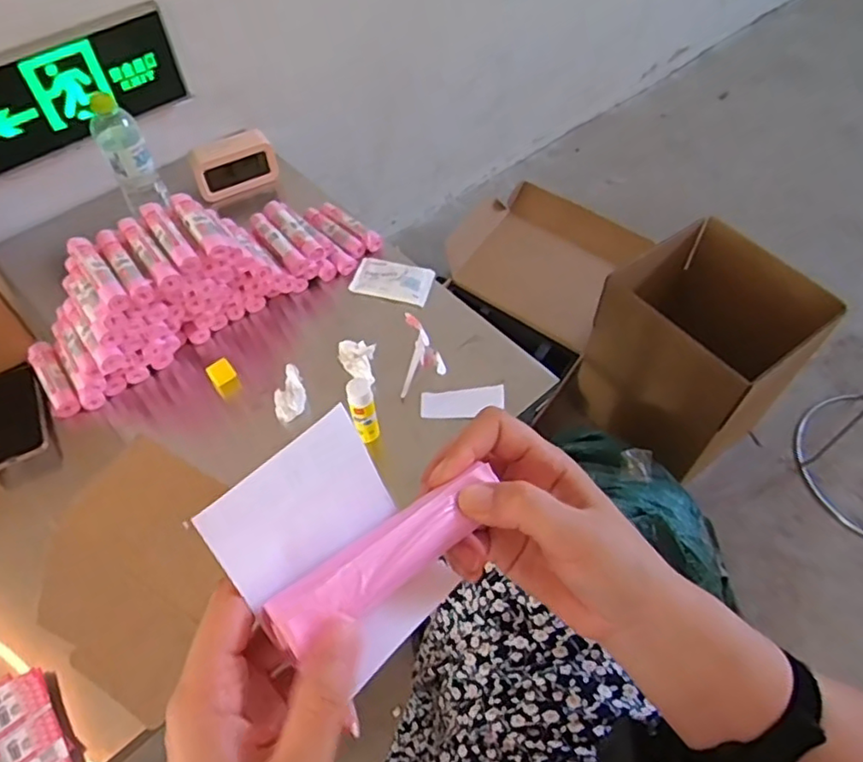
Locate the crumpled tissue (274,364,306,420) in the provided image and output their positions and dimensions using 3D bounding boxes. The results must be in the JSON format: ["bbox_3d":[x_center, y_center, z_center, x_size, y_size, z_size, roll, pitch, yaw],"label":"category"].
[{"bbox_3d":[-0.188,0.016,0.824,0.038,0.028,0.071,-3,55,-1],"label":"crumpled tissue"}]

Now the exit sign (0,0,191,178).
[{"bbox_3d":[-0.544,-0.438,0.936,0.338,0.152,0.023,-38,63,-24],"label":"exit sign"}]

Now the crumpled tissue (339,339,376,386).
[{"bbox_3d":[-0.102,-0.029,0.851,0.049,0.026,0.062,-7,55,-4],"label":"crumpled tissue"}]

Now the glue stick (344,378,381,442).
[{"bbox_3d":[-0.082,0.039,0.752,0.030,0.102,0.031,-15,56,-10],"label":"glue stick"}]

